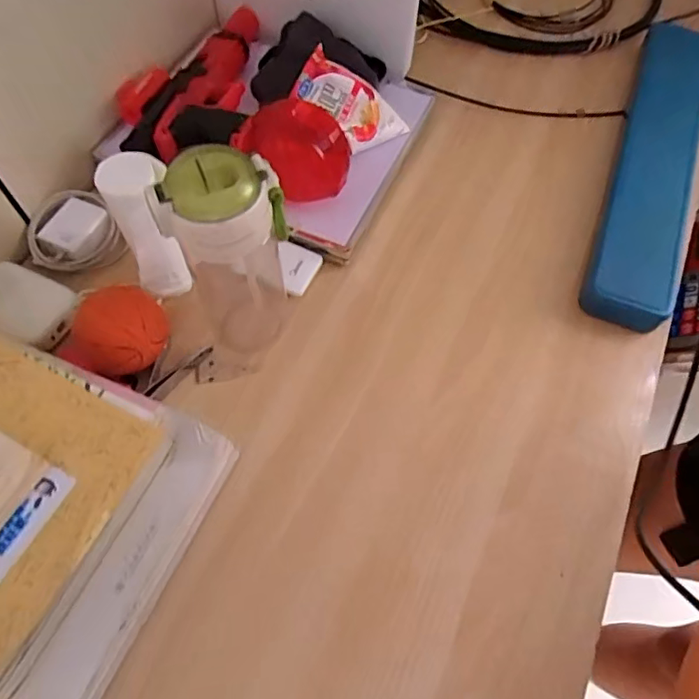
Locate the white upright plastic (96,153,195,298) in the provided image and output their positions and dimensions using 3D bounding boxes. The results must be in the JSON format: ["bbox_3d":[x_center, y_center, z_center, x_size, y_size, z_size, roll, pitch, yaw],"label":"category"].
[{"bbox_3d":[-0.169,-0.100,0.469,0.057,0.119,0.069,-19,64,-12],"label":"white upright plastic"}]

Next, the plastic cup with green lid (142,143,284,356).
[{"bbox_3d":[-0.088,-0.068,0.429,0.081,0.190,0.071,-29,66,-16],"label":"plastic cup with green lid"}]

